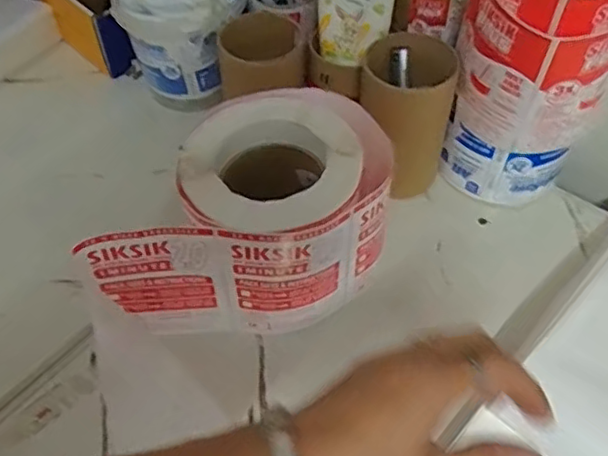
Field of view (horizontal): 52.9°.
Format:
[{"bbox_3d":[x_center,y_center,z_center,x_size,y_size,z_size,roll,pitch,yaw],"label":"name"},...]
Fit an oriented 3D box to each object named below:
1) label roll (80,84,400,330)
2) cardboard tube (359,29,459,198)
[{"bbox_3d":[-0.044,-0.012,0.487,0.205,0.125,0.143,-5,51,-2],"label":"label roll"},{"bbox_3d":[0.097,-0.104,0.557,0.083,0.124,0.075,-32,57,-21],"label":"cardboard tube"}]

